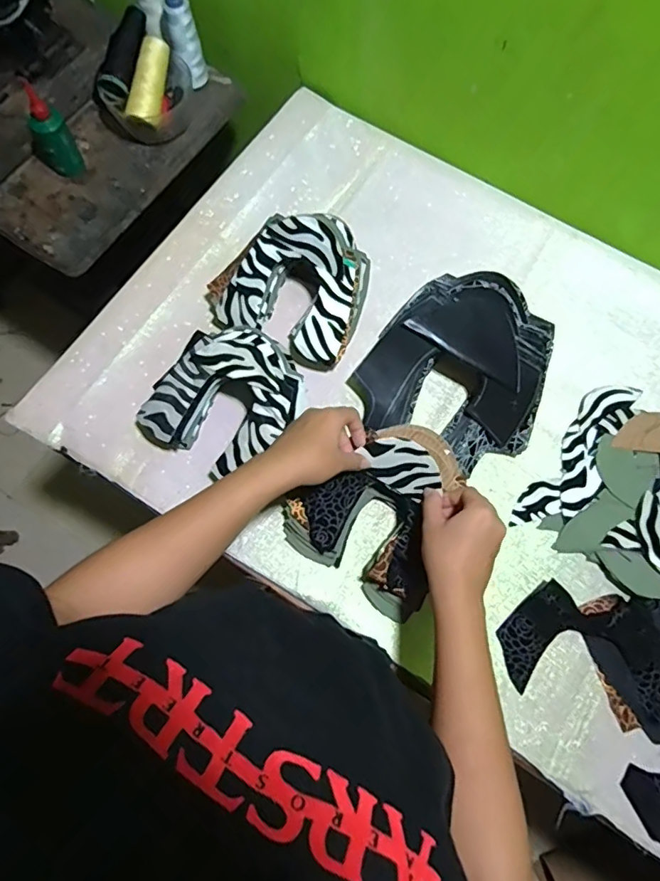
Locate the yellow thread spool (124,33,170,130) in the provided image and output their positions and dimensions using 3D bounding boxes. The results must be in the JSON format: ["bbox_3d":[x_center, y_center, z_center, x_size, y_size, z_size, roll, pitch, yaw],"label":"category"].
[{"bbox_3d":[-0.242,-0.483,0.713,0.040,0.037,0.116,14,92,3],"label":"yellow thread spool"}]

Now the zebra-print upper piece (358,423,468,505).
[{"bbox_3d":[0.085,0.021,0.538,0.092,0.025,0.066,34,75,9],"label":"zebra-print upper piece"}]

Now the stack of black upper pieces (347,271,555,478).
[{"bbox_3d":[0.151,-0.077,0.593,0.191,0.096,0.199,43,77,11],"label":"stack of black upper pieces"}]

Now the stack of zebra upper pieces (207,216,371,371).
[{"bbox_3d":[-0.039,-0.194,0.633,0.179,0.087,0.167,27,74,7],"label":"stack of zebra upper pieces"}]

